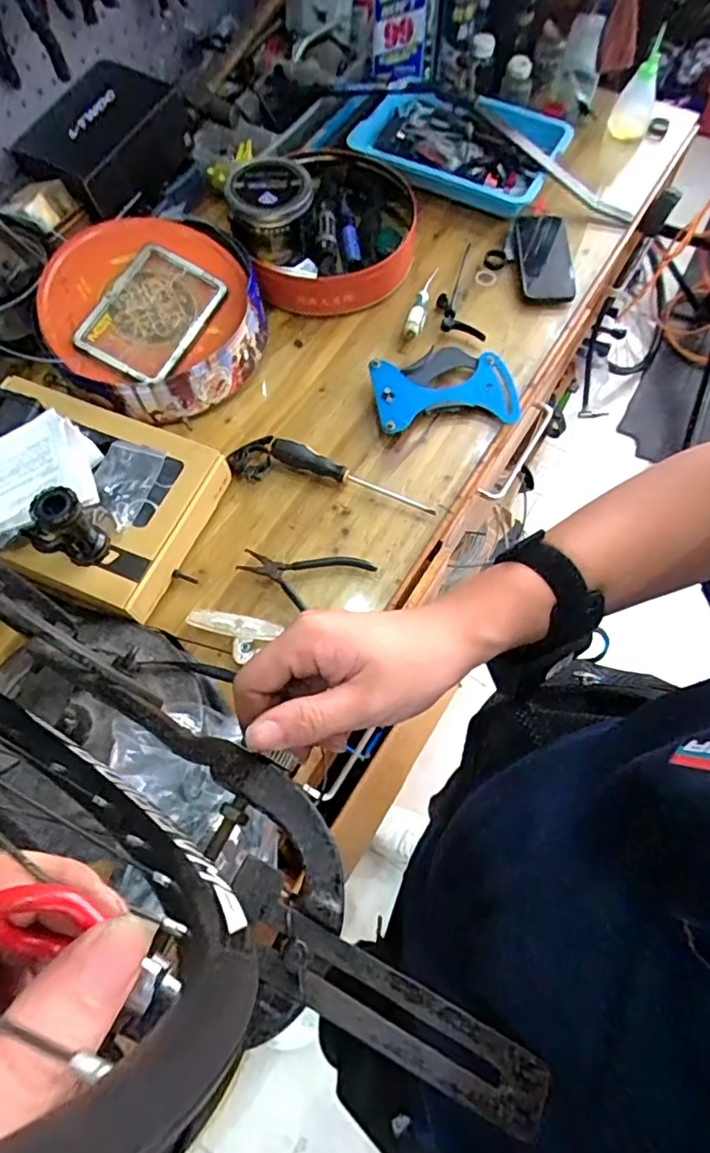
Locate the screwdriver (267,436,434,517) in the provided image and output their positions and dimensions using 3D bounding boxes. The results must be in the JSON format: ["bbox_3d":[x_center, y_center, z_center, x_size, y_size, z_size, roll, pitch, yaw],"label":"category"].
[{"bbox_3d":[-0.002,-0.129,0.740,0.216,0.038,0.027,19,68,9],"label":"screwdriver"}]

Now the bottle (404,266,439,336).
[{"bbox_3d":[0.101,-0.407,0.862,0.025,0.022,0.144,16,68,8],"label":"bottle"}]

